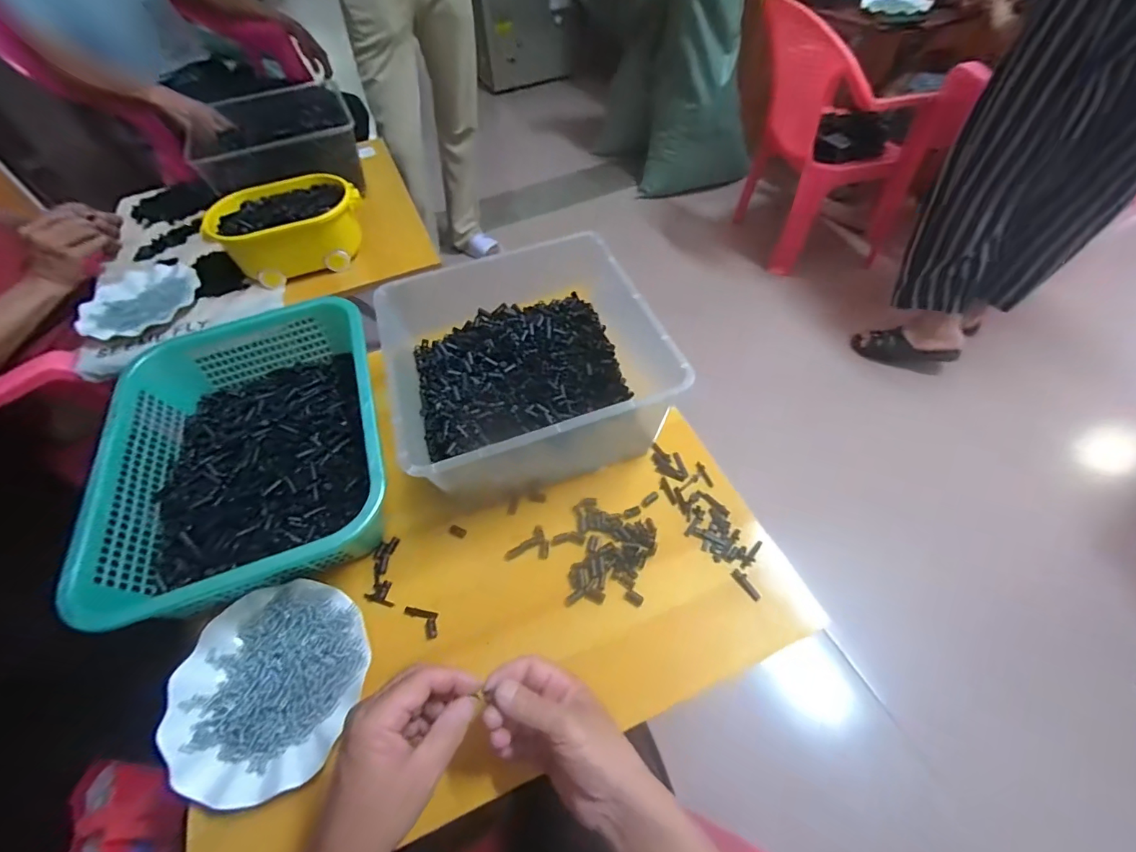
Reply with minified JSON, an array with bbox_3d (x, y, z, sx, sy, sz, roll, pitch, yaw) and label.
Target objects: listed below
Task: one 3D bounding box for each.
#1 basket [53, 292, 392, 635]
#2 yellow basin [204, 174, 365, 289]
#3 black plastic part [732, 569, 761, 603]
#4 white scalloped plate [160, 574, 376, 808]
[{"bbox_3d":[-0.372,0.016,0.569,0.292,0.088,0.404,-19,55,-10],"label":"basket"},{"bbox_3d":[-0.483,-0.350,0.849,0.244,0.095,0.167,-17,54,-8],"label":"yellow basin"},{"bbox_3d":[0.185,0.163,0.494,0.011,0.006,0.036,-33,58,-19],"label":"black plastic part"},{"bbox_3d":[-0.284,0.244,0.457,0.175,0.023,0.177,15,56,15],"label":"white scalloped plate"}]

